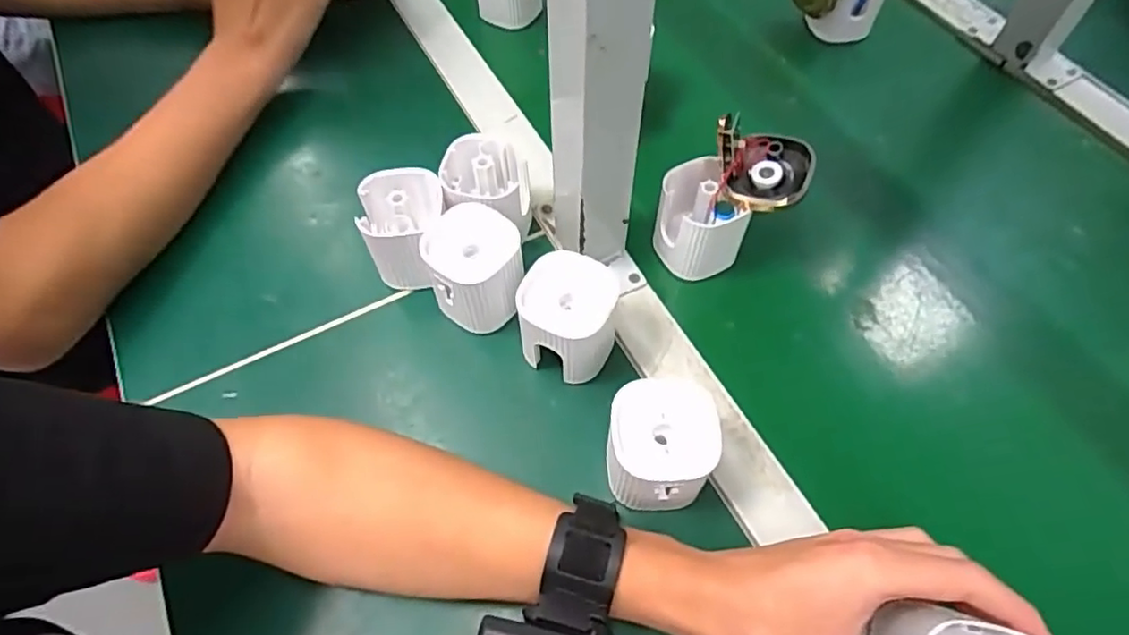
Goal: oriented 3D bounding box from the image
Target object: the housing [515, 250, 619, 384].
[{"bbox_3d":[0.002,0.005,0.390,0.055,0.068,0.059,8,60,4],"label":"housing"}]

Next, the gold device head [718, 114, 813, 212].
[{"bbox_3d":[0.123,-0.099,0.393,0.060,0.046,0.052,14,60,7],"label":"gold device head"}]

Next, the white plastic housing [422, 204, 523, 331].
[{"bbox_3d":[-0.056,-0.029,0.408,0.062,0.066,0.062,33,65,17],"label":"white plastic housing"}]

